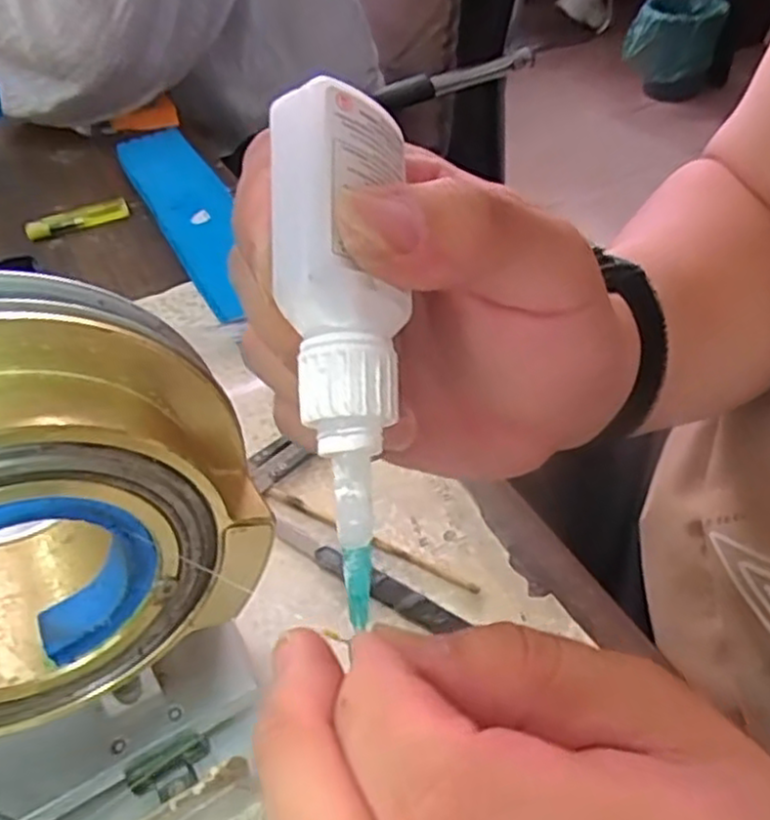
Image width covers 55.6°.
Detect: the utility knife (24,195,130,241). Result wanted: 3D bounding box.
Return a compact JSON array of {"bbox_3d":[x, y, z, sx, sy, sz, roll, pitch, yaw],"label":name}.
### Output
[{"bbox_3d":[-0.240,-0.150,0.569,0.076,0.014,0.016,-21,47,-14],"label":"utility knife"}]

